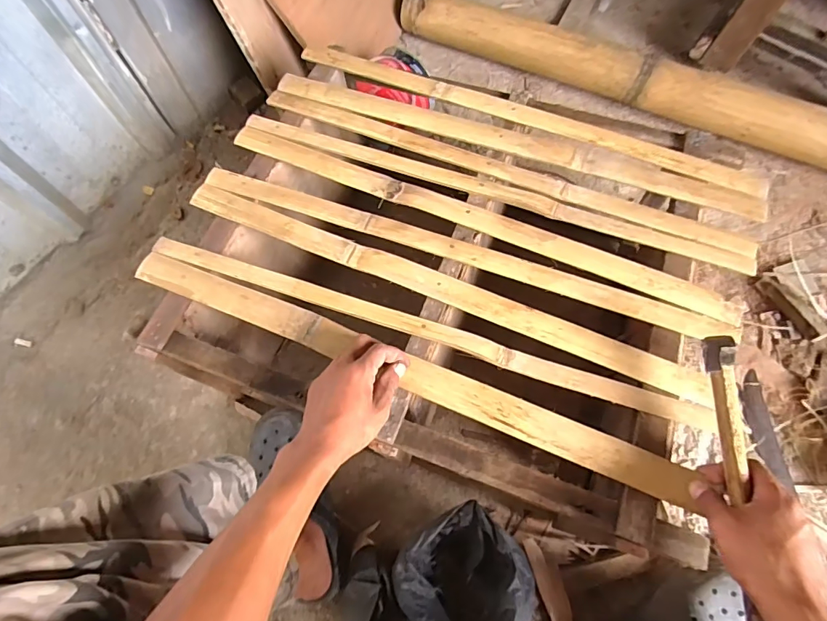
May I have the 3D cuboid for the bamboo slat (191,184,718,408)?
[{"bbox_3d":[0.012,-0.038,0.526,0.644,0.013,0.043,24,69,10],"label":"bamboo slat"}]

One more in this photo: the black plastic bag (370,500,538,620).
[{"bbox_3d":[0.038,0.405,0.591,0.260,0.102,0.188,-35,71,-13],"label":"black plastic bag"}]

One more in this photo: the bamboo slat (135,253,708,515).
[{"bbox_3d":[-0.030,0.058,0.493,0.644,0.011,0.037,21,69,11],"label":"bamboo slat"}]

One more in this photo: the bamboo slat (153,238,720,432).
[{"bbox_3d":[-0.003,0.016,0.503,0.655,0.011,0.028,18,68,8],"label":"bamboo slat"}]

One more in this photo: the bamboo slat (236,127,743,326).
[{"bbox_3d":[0.059,-0.121,0.567,0.662,0.012,0.033,23,68,12],"label":"bamboo slat"}]

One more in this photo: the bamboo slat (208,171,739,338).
[{"bbox_3d":[0.040,-0.076,0.546,0.652,0.010,0.032,19,75,10],"label":"bamboo slat"}]

